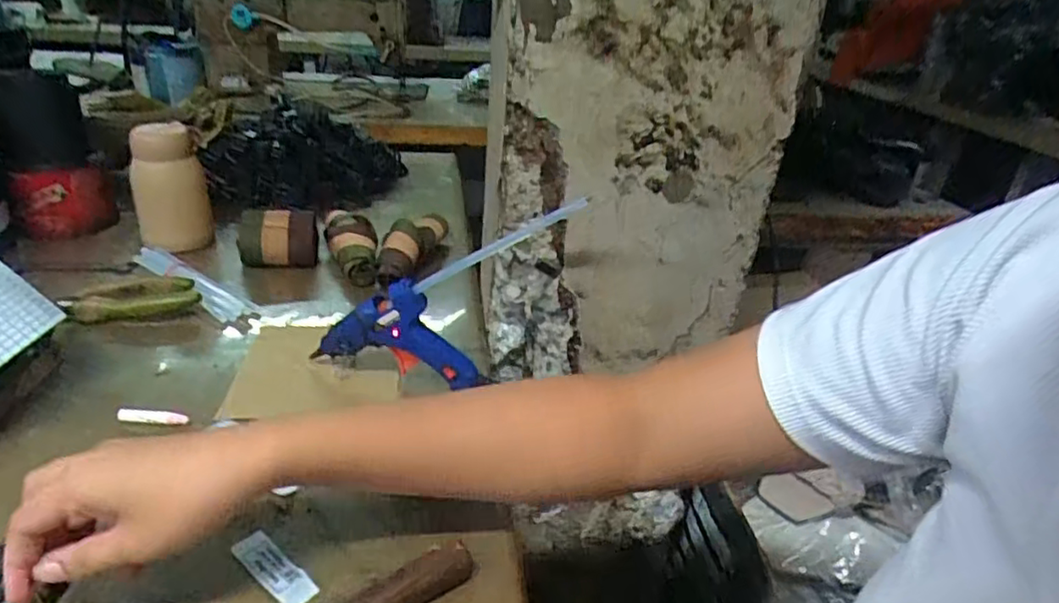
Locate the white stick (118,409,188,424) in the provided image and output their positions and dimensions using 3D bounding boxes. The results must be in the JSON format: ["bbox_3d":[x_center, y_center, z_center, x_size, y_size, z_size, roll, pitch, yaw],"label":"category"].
[{"bbox_3d":[-0.278,0.085,0.466,0.049,0.010,0.008,6,26,-1],"label":"white stick"}]

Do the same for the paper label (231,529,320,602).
[{"bbox_3d":[-0.145,0.152,0.362,0.064,0.004,0.019,25,34,34],"label":"paper label"}]

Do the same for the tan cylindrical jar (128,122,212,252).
[{"bbox_3d":[-0.412,-0.127,0.729,0.075,0.140,0.066,-13,32,-29],"label":"tan cylindrical jar"}]

